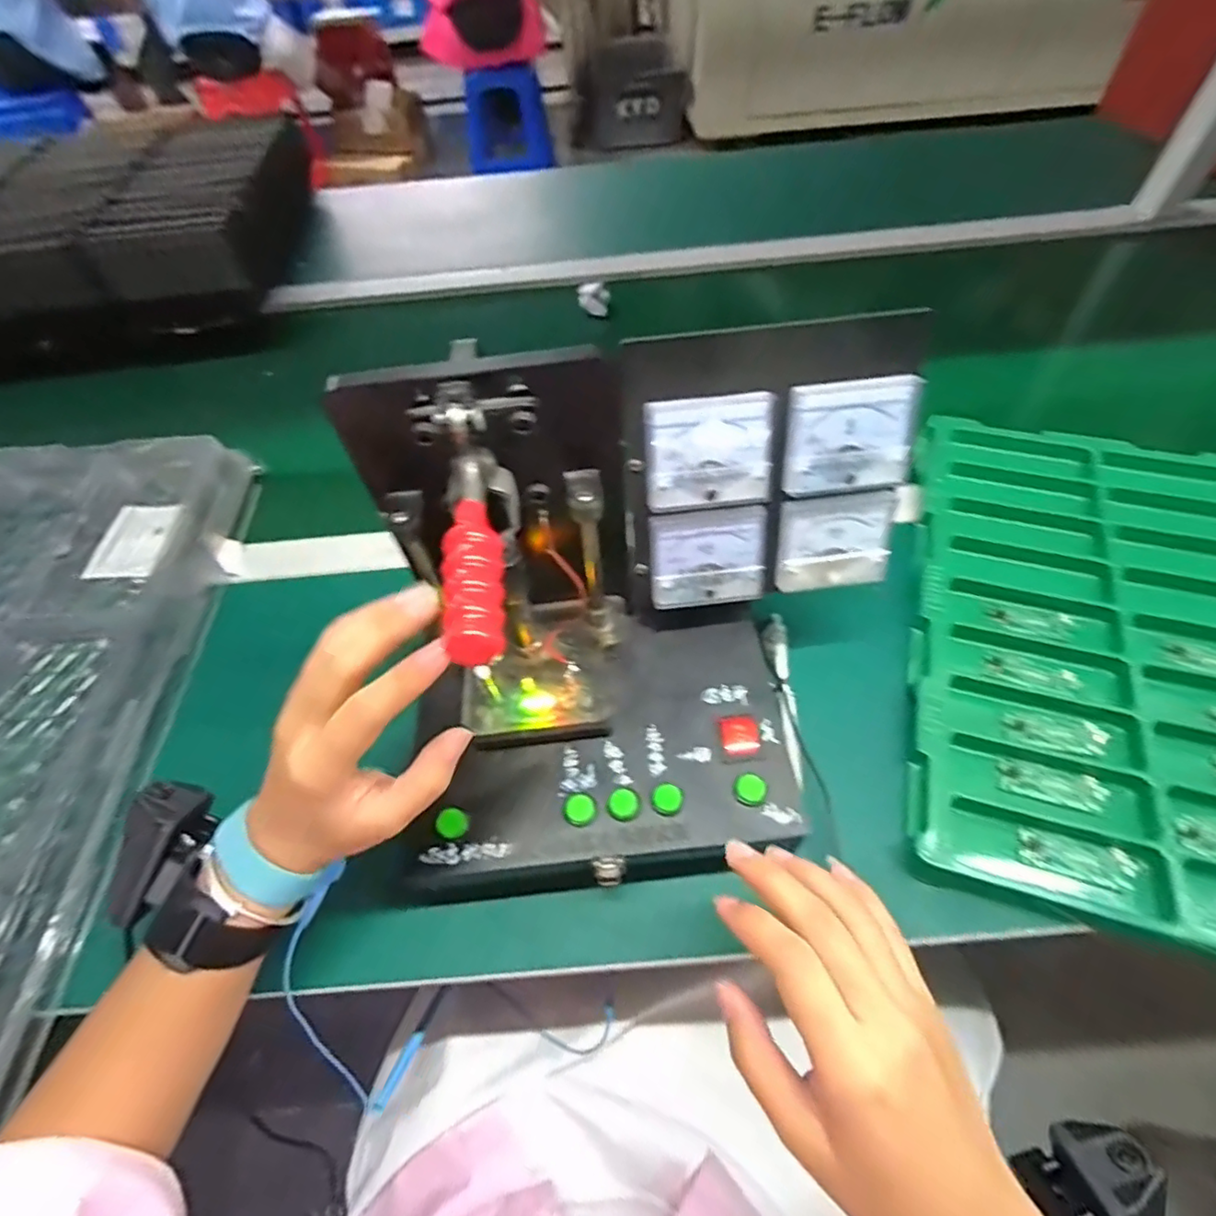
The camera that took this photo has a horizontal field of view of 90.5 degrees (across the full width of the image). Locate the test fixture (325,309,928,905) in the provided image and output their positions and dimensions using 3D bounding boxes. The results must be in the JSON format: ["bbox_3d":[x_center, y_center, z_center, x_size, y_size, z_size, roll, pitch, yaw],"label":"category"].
[{"bbox_3d":[0.033,0.004,0.308,0.275,0.232,0.191,-8,55,-2],"label":"test fixture"}]

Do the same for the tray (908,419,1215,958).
[{"bbox_3d":[0.408,0.035,0.410,0.379,0.033,0.399,12,57,12],"label":"tray"}]

